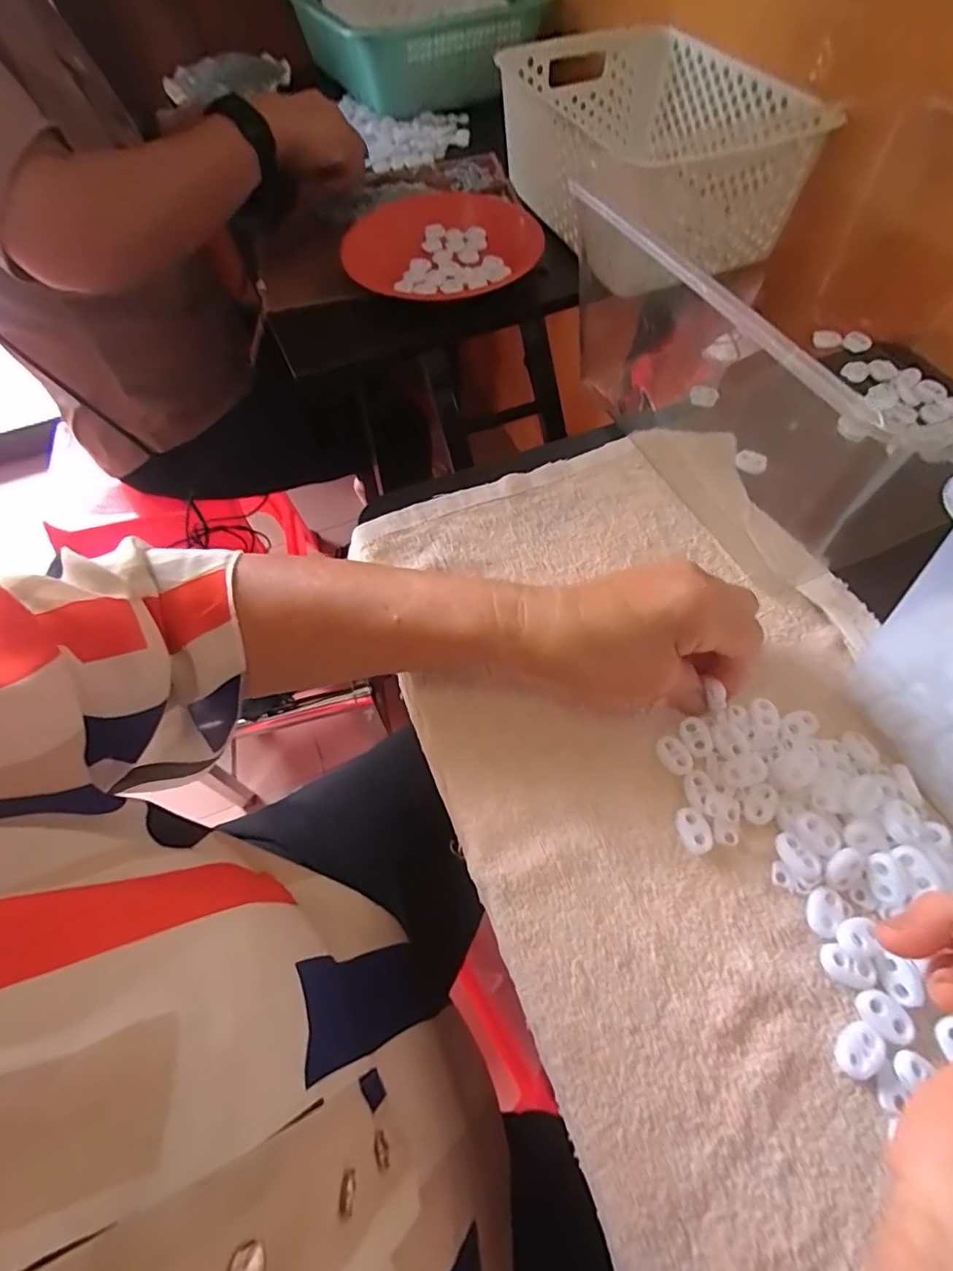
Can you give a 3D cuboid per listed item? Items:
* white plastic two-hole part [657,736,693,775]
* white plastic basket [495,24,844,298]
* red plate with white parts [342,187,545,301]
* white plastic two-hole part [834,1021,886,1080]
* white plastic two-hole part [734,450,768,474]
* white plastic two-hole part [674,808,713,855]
[{"bbox_3d":[0.107,0.065,0.304,0.015,0.005,0.021,-31,62,-13],"label":"white plastic two-hole part"},{"bbox_3d":[0.173,-0.509,0.592,0.228,0.103,0.337,-13,60,-3],"label":"white plastic basket"},{"bbox_3d":[-0.031,-0.410,0.587,0.188,0.033,0.211,1,60,5],"label":"red plate with white parts"},{"bbox_3d":[0.160,0.174,0.237,0.021,0.006,0.014,-36,64,-16],"label":"white plastic two-hole part"},{"bbox_3d":[0.204,-0.130,0.419,0.022,0.010,0.009,31,66,20],"label":"white plastic two-hole part"},{"bbox_3d":[0.110,0.098,0.285,0.016,0.005,0.022,-22,61,-9],"label":"white plastic two-hole part"}]

